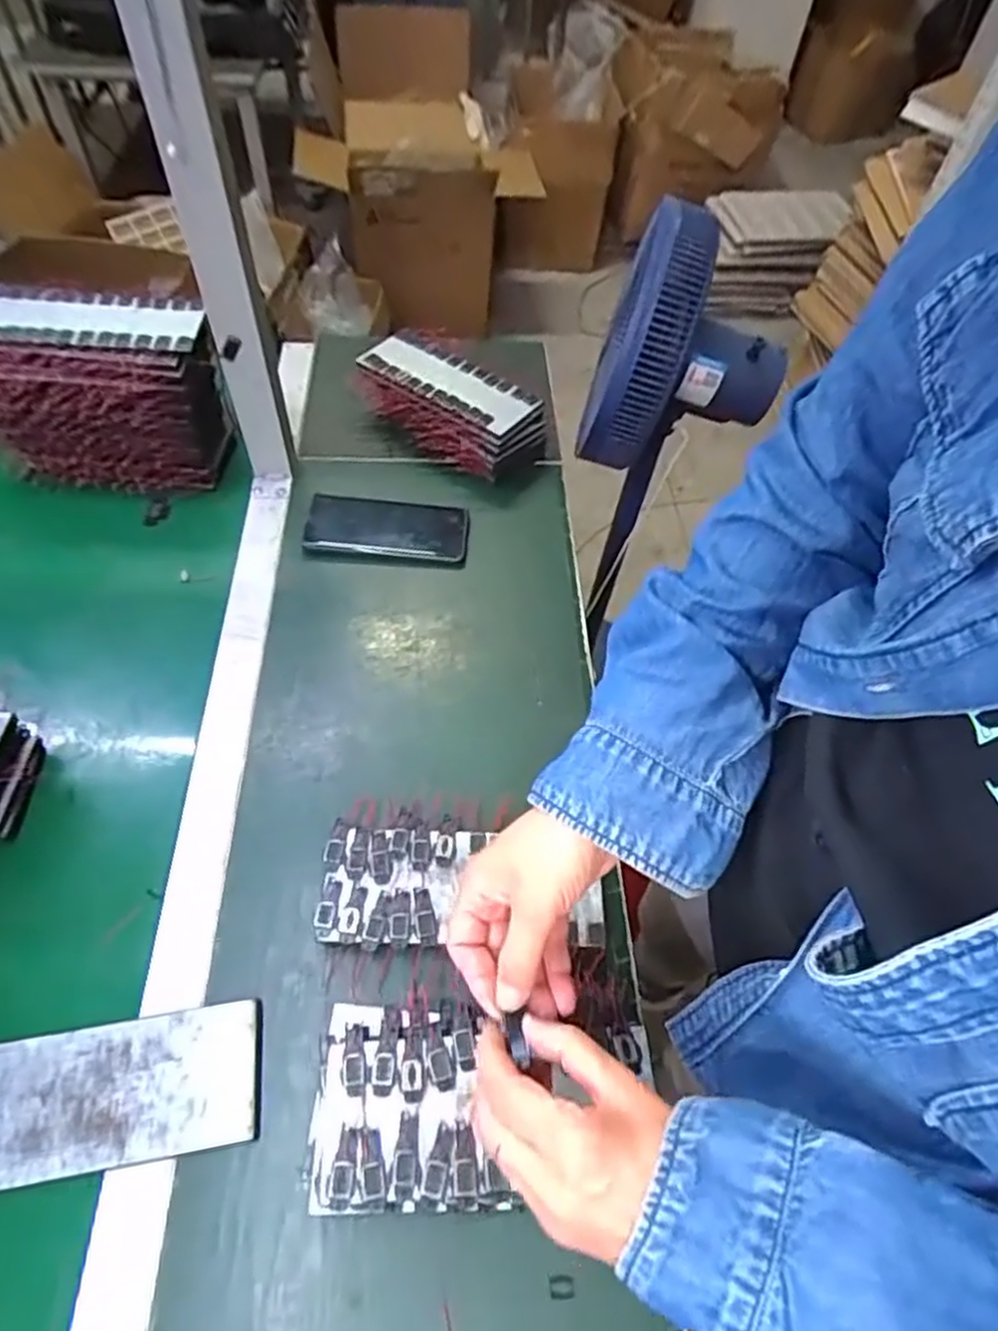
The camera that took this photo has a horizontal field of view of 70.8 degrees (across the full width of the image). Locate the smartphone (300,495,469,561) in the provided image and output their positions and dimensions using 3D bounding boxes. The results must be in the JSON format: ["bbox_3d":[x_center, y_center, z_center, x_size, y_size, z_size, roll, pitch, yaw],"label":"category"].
[{"bbox_3d":[-0.114,-0.143,0.723,0.160,0.016,0.074,2,56,-4],"label":"smartphone"}]

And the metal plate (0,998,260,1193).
[{"bbox_3d":[-0.254,0.270,0.442,0.198,0.006,0.081,-6,57,-9],"label":"metal plate"}]

